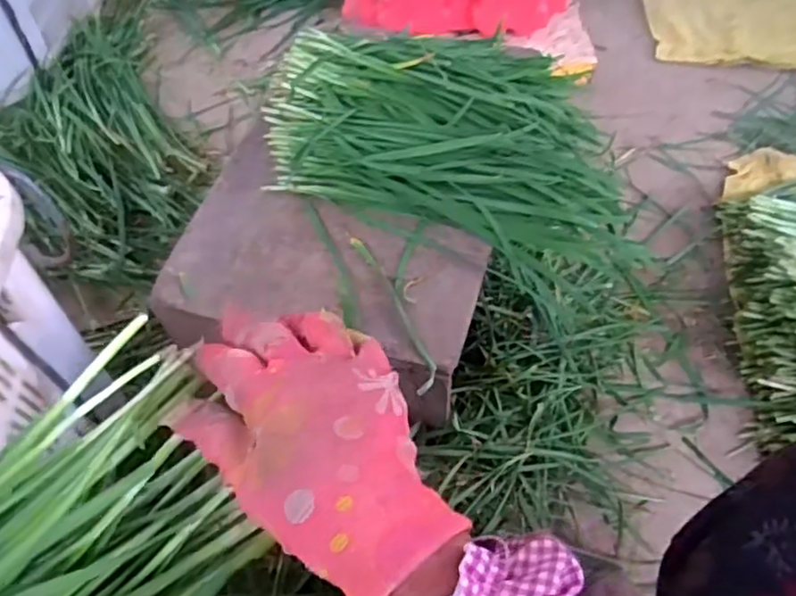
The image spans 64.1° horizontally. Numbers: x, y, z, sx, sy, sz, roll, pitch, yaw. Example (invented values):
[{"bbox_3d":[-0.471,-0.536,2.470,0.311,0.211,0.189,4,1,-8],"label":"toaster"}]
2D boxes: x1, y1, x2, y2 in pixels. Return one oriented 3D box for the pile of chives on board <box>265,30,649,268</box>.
[{"bbox_3d":[0.066,-0.188,0.659,0.396,0.083,0.265,17,59,11],"label":"pile of chives on board"}]

